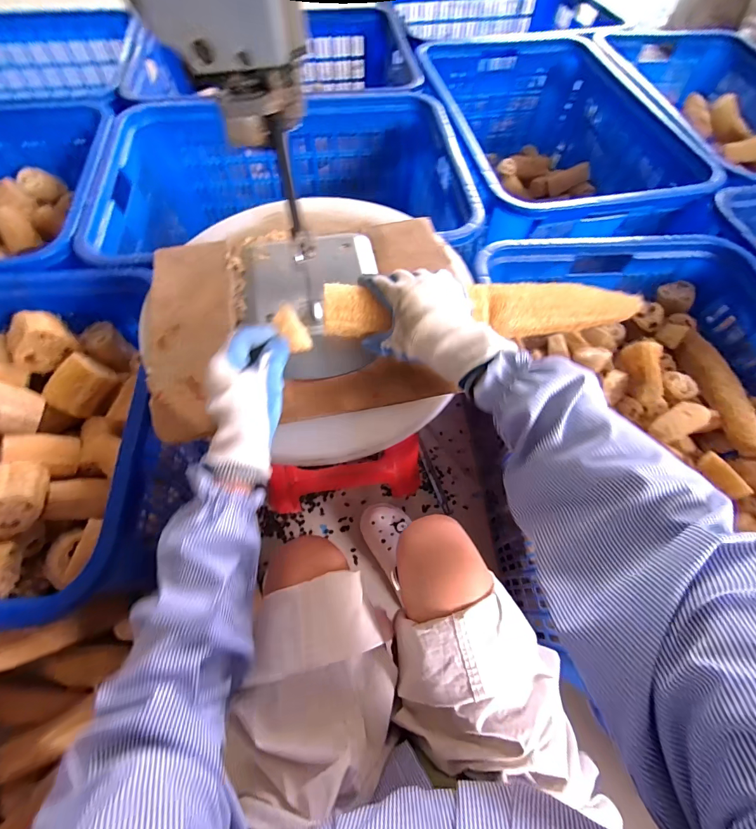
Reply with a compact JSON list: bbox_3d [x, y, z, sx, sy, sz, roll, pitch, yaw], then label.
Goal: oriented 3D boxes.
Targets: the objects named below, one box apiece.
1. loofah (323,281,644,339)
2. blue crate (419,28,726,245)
[{"bbox_3d":[0.143,-0.128,0.450,0.415,0.048,0.058,-4,63,-10],"label":"loofah"},{"bbox_3d":[0.474,-0.795,1.150,0.629,0.306,0.915,-5,63,-5],"label":"blue crate"}]

